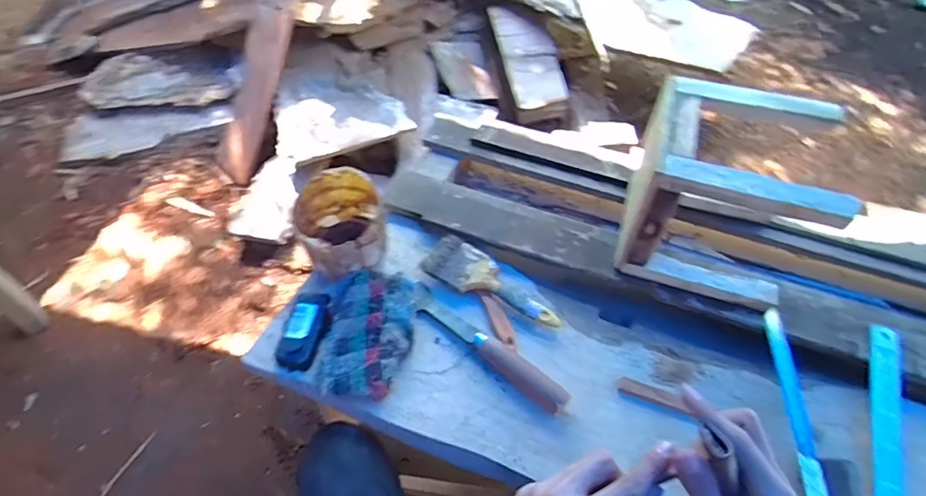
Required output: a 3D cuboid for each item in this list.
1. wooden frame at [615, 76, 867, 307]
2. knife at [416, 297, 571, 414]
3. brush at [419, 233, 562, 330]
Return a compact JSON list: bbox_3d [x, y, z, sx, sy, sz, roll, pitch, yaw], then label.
[{"bbox_3d":[0.329,-0.074,0.660,0.195,0.190,0.188,14,54,11],"label":"wooden frame"},{"bbox_3d":[0.034,0.132,0.668,0.228,0.016,0.033,33,59,22],"label":"knife"},{"bbox_3d":[0.041,0.046,0.719,0.209,0.020,0.072,27,57,19],"label":"brush"}]

